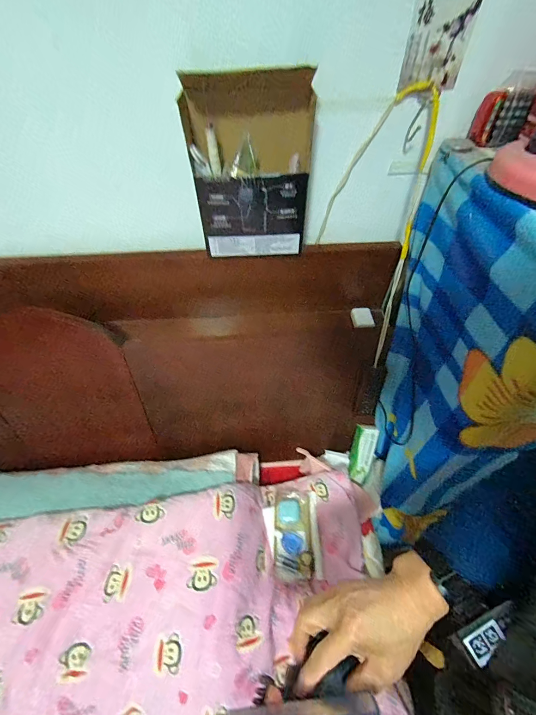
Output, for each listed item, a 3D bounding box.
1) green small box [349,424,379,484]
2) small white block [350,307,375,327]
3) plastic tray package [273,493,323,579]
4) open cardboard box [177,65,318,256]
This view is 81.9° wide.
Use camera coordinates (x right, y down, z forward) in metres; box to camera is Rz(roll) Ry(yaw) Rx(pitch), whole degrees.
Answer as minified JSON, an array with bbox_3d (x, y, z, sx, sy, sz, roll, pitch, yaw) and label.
[{"bbox_3d":[0.235,0.238,0.773,0.050,0.152,0.032,11,12,9],"label":"green small box"},{"bbox_3d":[0.197,-0.083,0.642,0.039,0.016,0.051,-4,53,-3],"label":"small white block"},{"bbox_3d":[0.061,0.381,0.675,0.096,0.020,0.167,0,53,1],"label":"plastic tray package"},{"bbox_3d":[-0.023,-0.273,0.459,0.170,0.230,0.062,-4,53,-2],"label":"open cardboard box"}]

